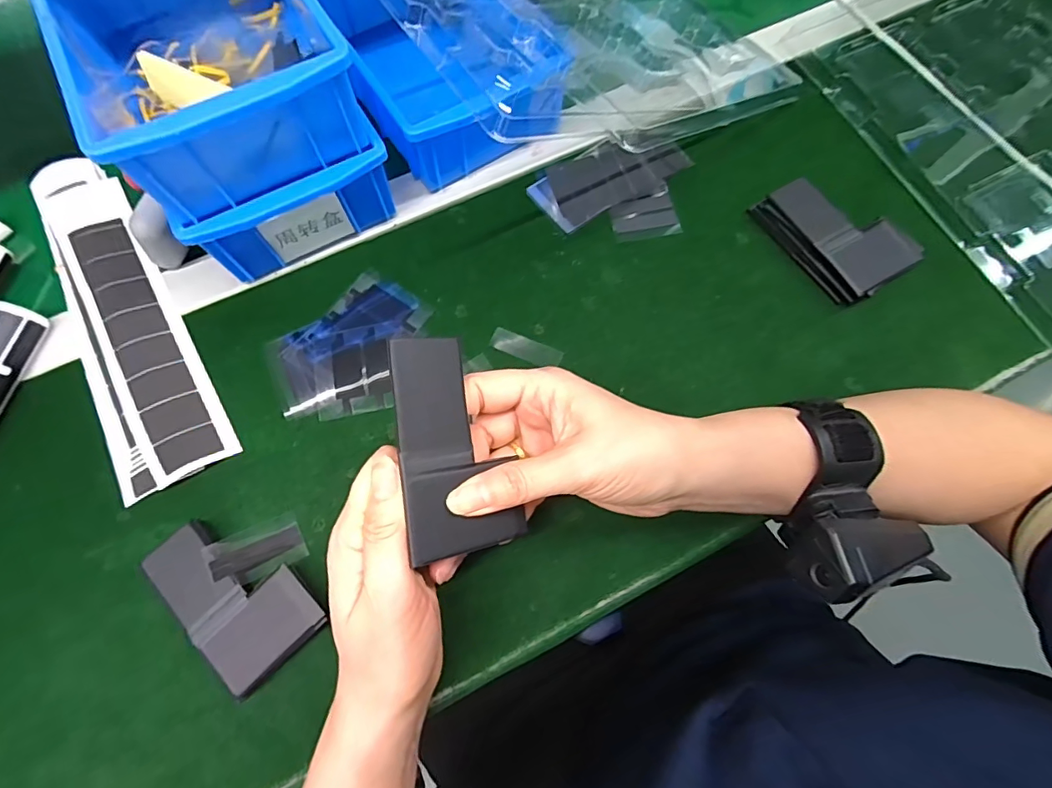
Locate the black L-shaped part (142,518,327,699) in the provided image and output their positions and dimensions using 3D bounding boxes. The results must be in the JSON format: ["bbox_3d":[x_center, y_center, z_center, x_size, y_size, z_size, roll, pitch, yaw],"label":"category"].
[{"bbox_3d":[-0.164,0.111,0.278,0.057,0.019,0.097,-43,77,-12],"label":"black L-shaped part"}]

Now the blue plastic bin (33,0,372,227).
[{"bbox_3d":[-0.198,-0.213,0.295,0.128,0.068,0.201,-30,75,-9],"label":"blue plastic bin"}]

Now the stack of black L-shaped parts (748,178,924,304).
[{"bbox_3d":[0.221,-0.116,0.347,0.064,0.019,0.098,-32,75,-10],"label":"stack of black L-shaped parts"}]

